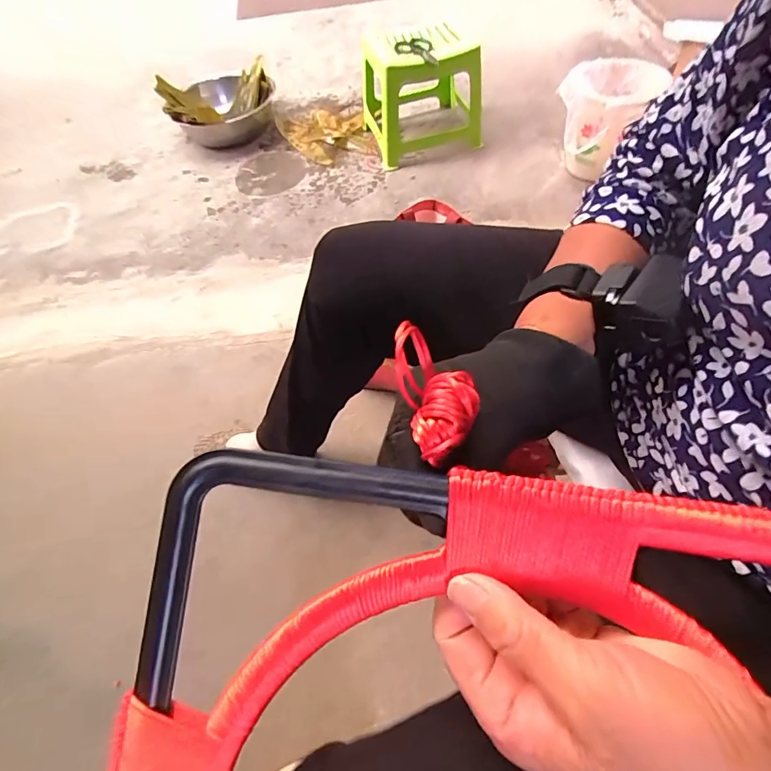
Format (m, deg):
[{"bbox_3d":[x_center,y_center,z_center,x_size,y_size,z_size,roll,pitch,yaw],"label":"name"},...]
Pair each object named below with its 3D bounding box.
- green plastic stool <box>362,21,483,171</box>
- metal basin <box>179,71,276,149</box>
[{"bbox_3d":[0.109,-0.879,1.333,0.323,0.296,0.322,-20,56,-7],"label":"green plastic stool"},{"bbox_3d":[-0.534,-0.921,1.495,0.291,0.161,0.290,-3,56,4],"label":"metal basin"}]

